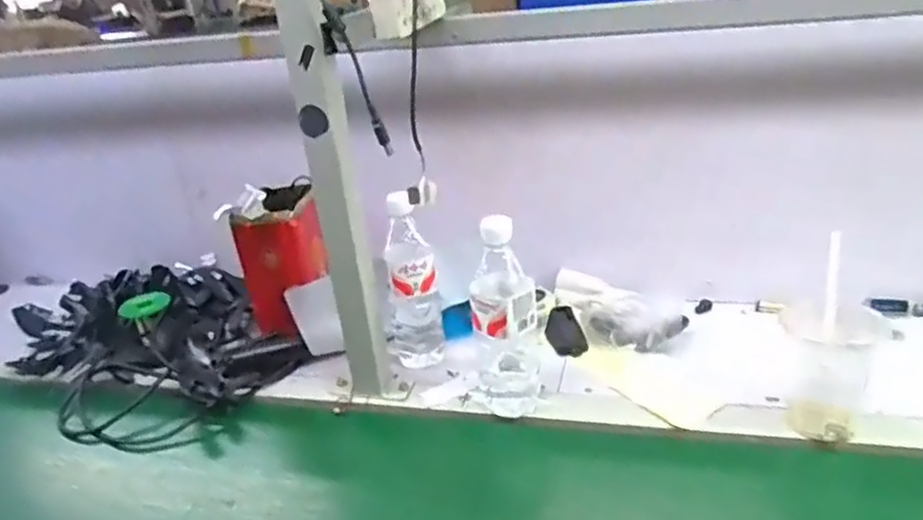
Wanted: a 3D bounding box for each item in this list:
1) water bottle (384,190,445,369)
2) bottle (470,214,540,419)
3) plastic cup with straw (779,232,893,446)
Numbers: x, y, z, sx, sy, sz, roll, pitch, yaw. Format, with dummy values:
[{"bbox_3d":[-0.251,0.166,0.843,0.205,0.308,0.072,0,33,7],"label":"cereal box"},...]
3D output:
[{"bbox_3d":[-0.066,0.031,0.884,0.068,0.230,0.081,-9,25,-3],"label":"water bottle"},{"bbox_3d":[0.047,0.066,0.776,0.078,0.225,0.064,-5,25,6],"label":"bottle"},{"bbox_3d":[0.372,0.083,0.705,0.086,0.167,0.095,16,34,39],"label":"plastic cup with straw"}]

